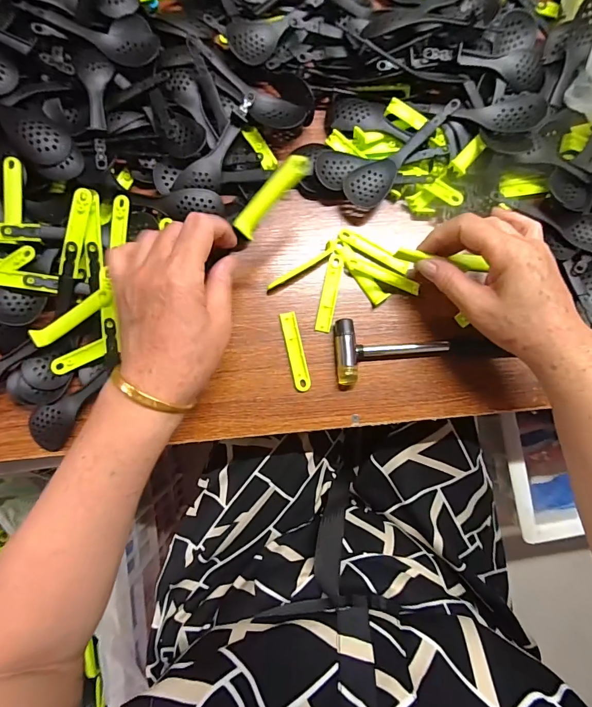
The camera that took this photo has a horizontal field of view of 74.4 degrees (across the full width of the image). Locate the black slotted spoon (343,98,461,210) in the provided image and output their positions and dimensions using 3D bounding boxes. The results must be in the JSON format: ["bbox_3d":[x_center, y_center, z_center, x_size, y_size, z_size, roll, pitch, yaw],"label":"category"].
[{"bbox_3d":[0.098,-0.191,0.370,0.124,0.026,0.040,-42,91,-2],"label":"black slotted spoon"}]

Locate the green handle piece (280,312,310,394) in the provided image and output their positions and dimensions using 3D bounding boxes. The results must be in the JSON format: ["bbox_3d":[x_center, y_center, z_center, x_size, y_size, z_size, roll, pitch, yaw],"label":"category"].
[{"bbox_3d":[0.000,-0.002,0.373,0.015,0.007,0.076,-12,86,-3],"label":"green handle piece"}]

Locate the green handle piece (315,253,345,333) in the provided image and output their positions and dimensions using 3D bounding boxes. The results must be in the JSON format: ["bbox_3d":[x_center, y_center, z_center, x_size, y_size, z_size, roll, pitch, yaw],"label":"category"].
[{"bbox_3d":[0.034,-0.059,0.379,0.016,0.004,0.077,12,85,-1],"label":"green handle piece"}]

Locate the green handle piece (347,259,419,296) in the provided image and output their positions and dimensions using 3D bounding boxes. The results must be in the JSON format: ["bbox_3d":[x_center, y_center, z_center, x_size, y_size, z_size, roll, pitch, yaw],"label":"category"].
[{"bbox_3d":[0.086,-0.076,0.382,0.073,0.005,0.012,21,85,0],"label":"green handle piece"}]

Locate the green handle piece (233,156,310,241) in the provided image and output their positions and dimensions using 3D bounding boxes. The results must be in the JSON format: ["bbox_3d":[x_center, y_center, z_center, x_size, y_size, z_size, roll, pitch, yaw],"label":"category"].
[{"bbox_3d":[-0.020,-0.129,0.318,0.019,0.009,0.077,42,94,-1],"label":"green handle piece"}]

